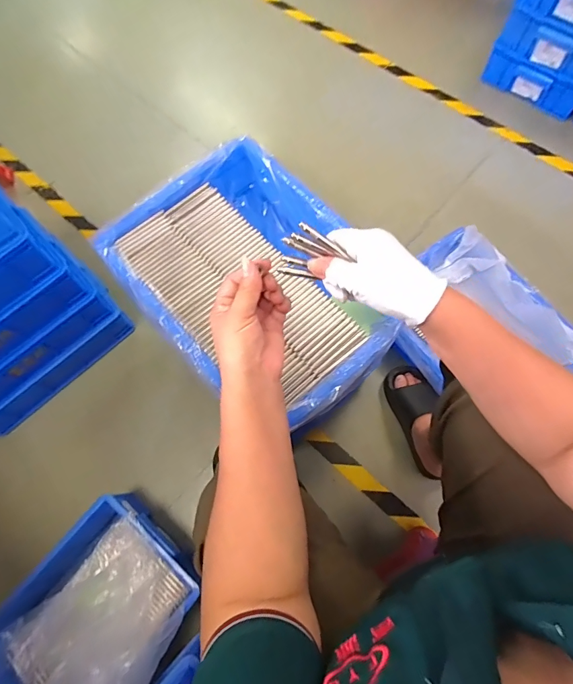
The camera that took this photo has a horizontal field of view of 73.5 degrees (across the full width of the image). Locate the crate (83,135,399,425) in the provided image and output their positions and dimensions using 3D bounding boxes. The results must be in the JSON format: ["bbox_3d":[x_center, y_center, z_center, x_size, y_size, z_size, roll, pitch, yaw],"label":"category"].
[{"bbox_3d":[-0.044,-0.090,0.605,0.306,0.113,0.428,-40,75,-11],"label":"crate"}]

